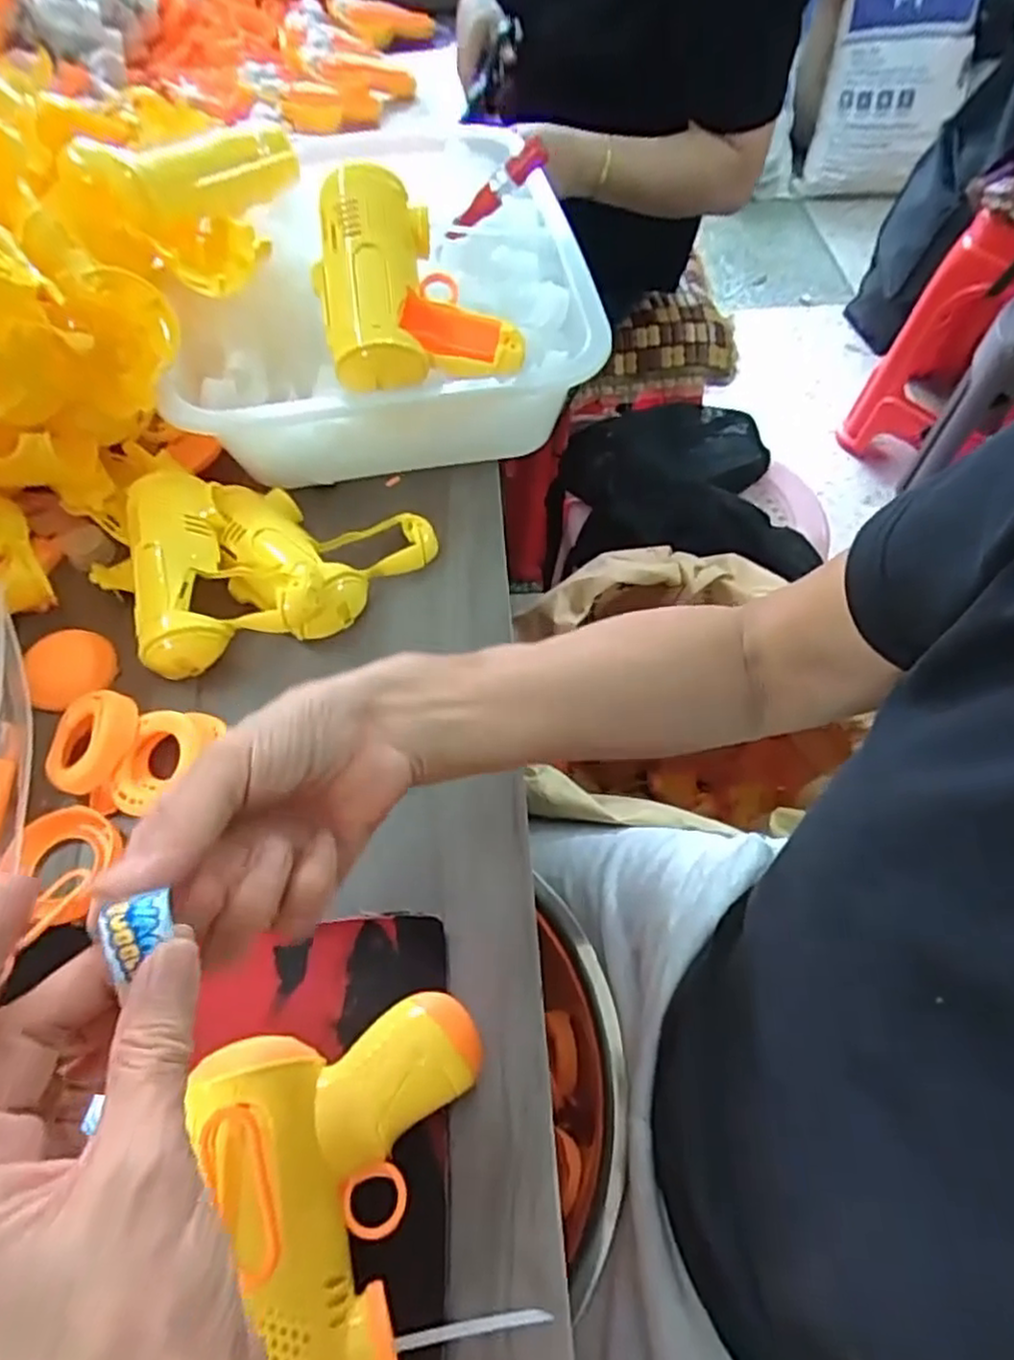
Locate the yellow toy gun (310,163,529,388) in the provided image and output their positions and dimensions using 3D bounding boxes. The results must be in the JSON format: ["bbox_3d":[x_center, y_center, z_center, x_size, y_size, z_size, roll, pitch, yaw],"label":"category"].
[{"bbox_3d":[-0.061,-0.258,0.460,0.116,0.054,0.137,-11,94,-17],"label":"yellow toy gun"}]

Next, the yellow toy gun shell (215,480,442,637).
[{"bbox_3d":[-0.132,-0.093,0.473,0.124,0.046,0.132,39,66,23],"label":"yellow toy gun shell"}]

